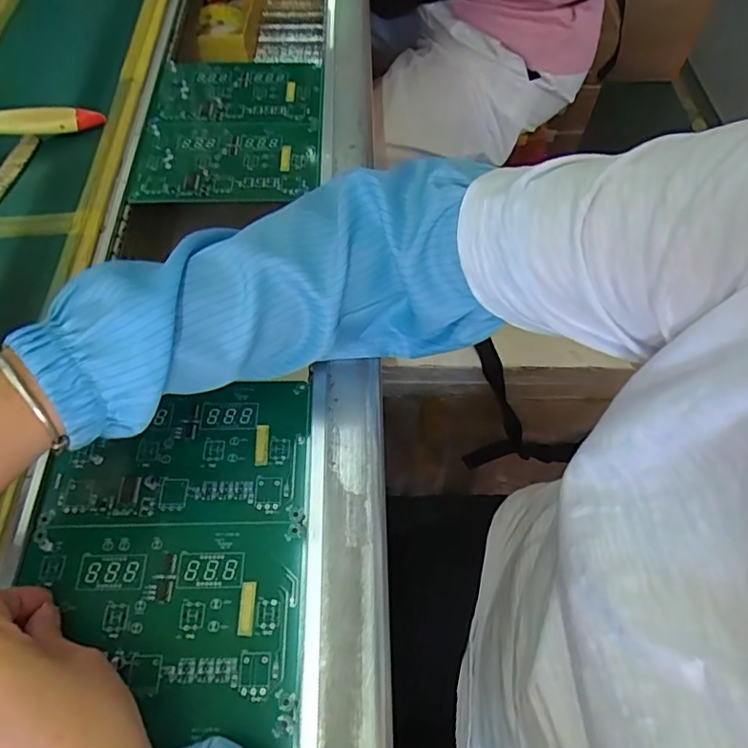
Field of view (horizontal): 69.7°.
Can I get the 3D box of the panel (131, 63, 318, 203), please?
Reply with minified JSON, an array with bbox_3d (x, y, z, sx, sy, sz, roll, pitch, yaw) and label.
[{"bbox_3d":[-0.144,-0.268,0.569,0.176,0.009,0.240,0,55,-3],"label":"panel"}]

